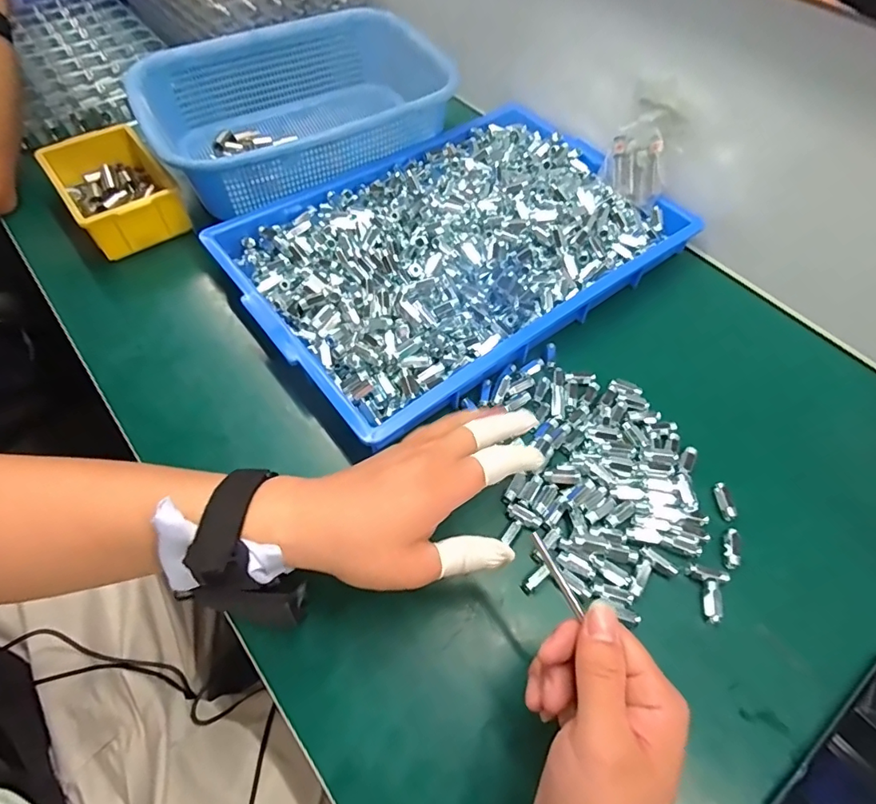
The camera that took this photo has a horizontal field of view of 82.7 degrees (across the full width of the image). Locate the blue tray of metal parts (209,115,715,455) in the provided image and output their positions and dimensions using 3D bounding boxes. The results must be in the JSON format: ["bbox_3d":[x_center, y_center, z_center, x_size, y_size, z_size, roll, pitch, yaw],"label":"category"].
[{"bbox_3d":[0.020,-0.158,0.502,0.409,0.058,0.282,-34,65,-20],"label":"blue tray of metal parts"}]

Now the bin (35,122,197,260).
[{"bbox_3d":[-0.341,-0.225,0.530,0.101,0.055,0.147,-33,65,-19],"label":"bin"}]

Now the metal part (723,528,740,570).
[{"bbox_3d":[0.218,0.108,0.370,0.010,0.011,0.031,13,59,7],"label":"metal part"}]

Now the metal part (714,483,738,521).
[{"bbox_3d":[0.224,0.078,0.388,0.008,0.009,0.029,0,56,-3],"label":"metal part"}]

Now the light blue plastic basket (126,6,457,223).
[{"bbox_3d":[-0.162,-0.339,0.583,0.330,0.093,0.247,-27,63,-17],"label":"light blue plastic basket"}]

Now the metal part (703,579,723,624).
[{"bbox_3d":[0.192,0.140,0.349,0.010,0.011,0.028,6,69,1],"label":"metal part"}]

